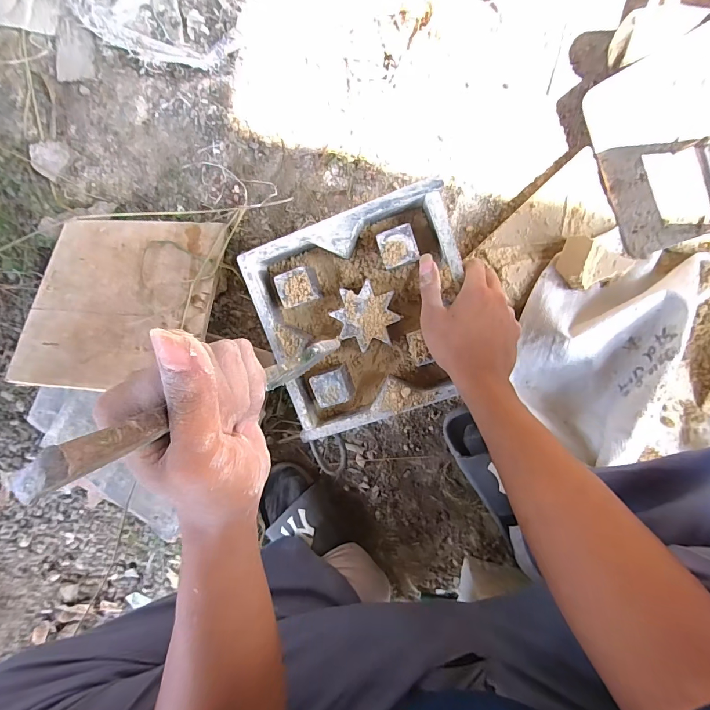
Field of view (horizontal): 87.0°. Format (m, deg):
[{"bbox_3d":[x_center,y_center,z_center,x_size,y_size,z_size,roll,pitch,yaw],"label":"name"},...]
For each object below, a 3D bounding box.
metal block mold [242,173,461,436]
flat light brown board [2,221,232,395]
[{"bbox_3d":[0.016,-0.040,0.429,0.224,0.049,0.223,-18,95,8],"label":"metal block mold"},{"bbox_3d":[-0.313,-0.075,0.506,0.239,0.012,0.246,4,71,3],"label":"flat light brown board"}]

